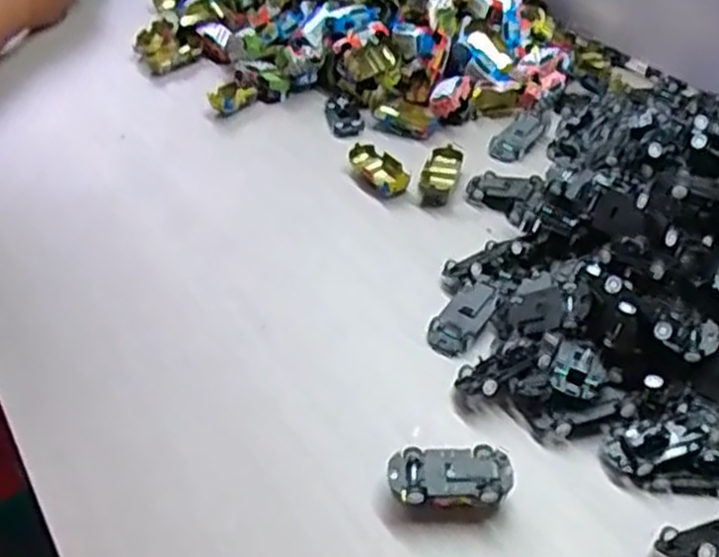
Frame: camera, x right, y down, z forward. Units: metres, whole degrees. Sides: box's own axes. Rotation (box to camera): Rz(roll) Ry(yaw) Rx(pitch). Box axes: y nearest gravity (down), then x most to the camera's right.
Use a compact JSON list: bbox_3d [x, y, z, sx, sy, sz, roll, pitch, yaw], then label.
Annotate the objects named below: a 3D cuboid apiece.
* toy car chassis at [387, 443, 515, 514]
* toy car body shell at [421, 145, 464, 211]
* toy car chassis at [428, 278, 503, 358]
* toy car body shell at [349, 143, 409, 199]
[{"bbox_3d":[0.048,0.107,0.416,0.062,0.023,0.034,-4,41,-2],"label":"toy car chassis"},{"bbox_3d":[0.066,-0.082,0.639,0.026,0.019,0.062,11,42,15],"label":"toy car body shell"},{"bbox_3d":[0.068,0.025,0.514,0.027,0.008,0.058,26,66,31],"label":"toy car chassis"},{"bbox_3d":[0.015,-0.088,0.652,0.033,0.015,0.062,-24,45,-23],"label":"toy car body shell"}]

